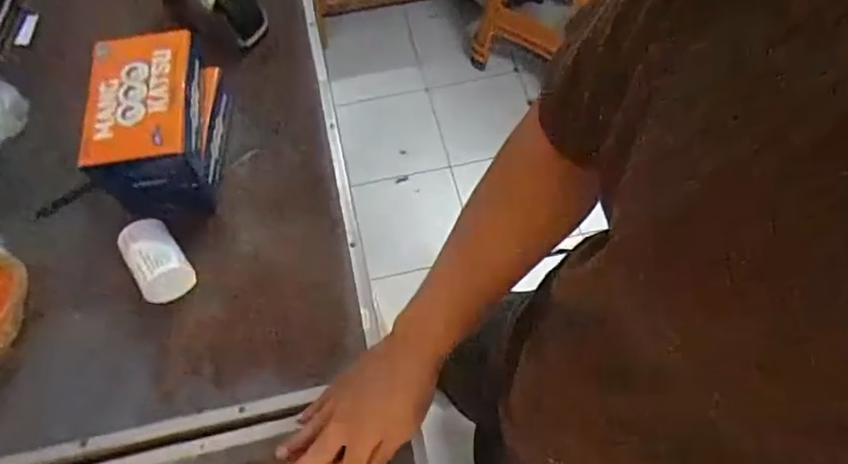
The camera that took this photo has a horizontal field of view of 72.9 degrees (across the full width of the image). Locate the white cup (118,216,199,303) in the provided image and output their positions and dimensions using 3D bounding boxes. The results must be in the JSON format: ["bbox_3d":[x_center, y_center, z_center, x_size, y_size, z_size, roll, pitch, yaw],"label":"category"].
[{"bbox_3d":[-0.300,0.036,0.650,0.055,0.060,0.093,-33,67,-14],"label":"white cup"}]

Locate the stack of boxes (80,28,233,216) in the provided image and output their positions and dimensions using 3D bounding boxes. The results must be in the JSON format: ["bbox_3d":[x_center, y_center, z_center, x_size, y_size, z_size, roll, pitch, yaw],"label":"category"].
[{"bbox_3d":[-0.306,-0.123,0.660,0.127,0.100,0.194,-7,63,-3],"label":"stack of boxes"}]

